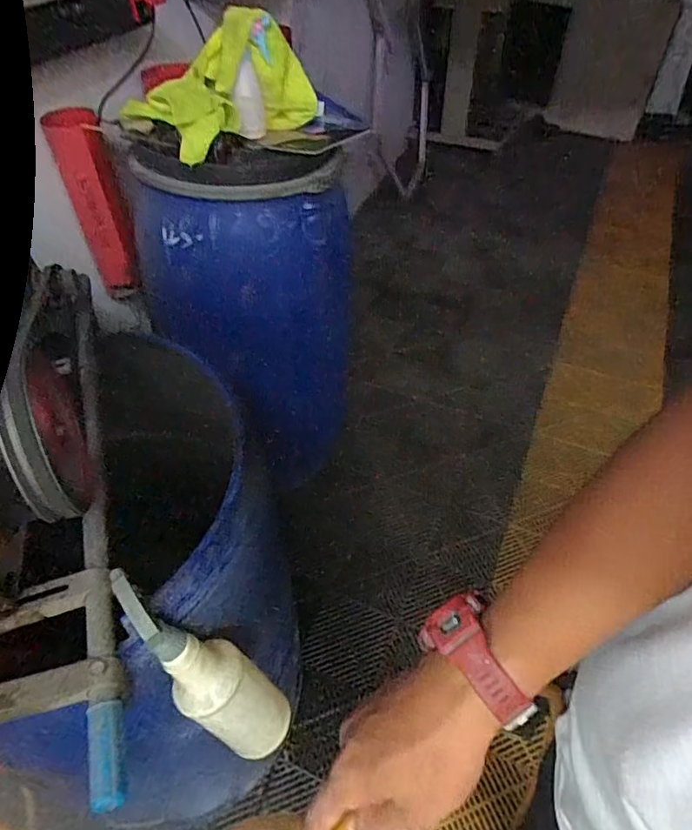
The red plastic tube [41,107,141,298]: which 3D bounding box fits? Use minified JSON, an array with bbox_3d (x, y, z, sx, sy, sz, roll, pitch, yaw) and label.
[{"bbox_3d":[-0.548,-0.456,1.232,0.111,0.406,0.100,-23,51,-20],"label":"red plastic tube"}]

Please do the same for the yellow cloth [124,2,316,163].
[{"bbox_3d":[-0.231,-0.623,1.023,0.133,0.193,0.337,34,56,28],"label":"yellow cloth"}]

